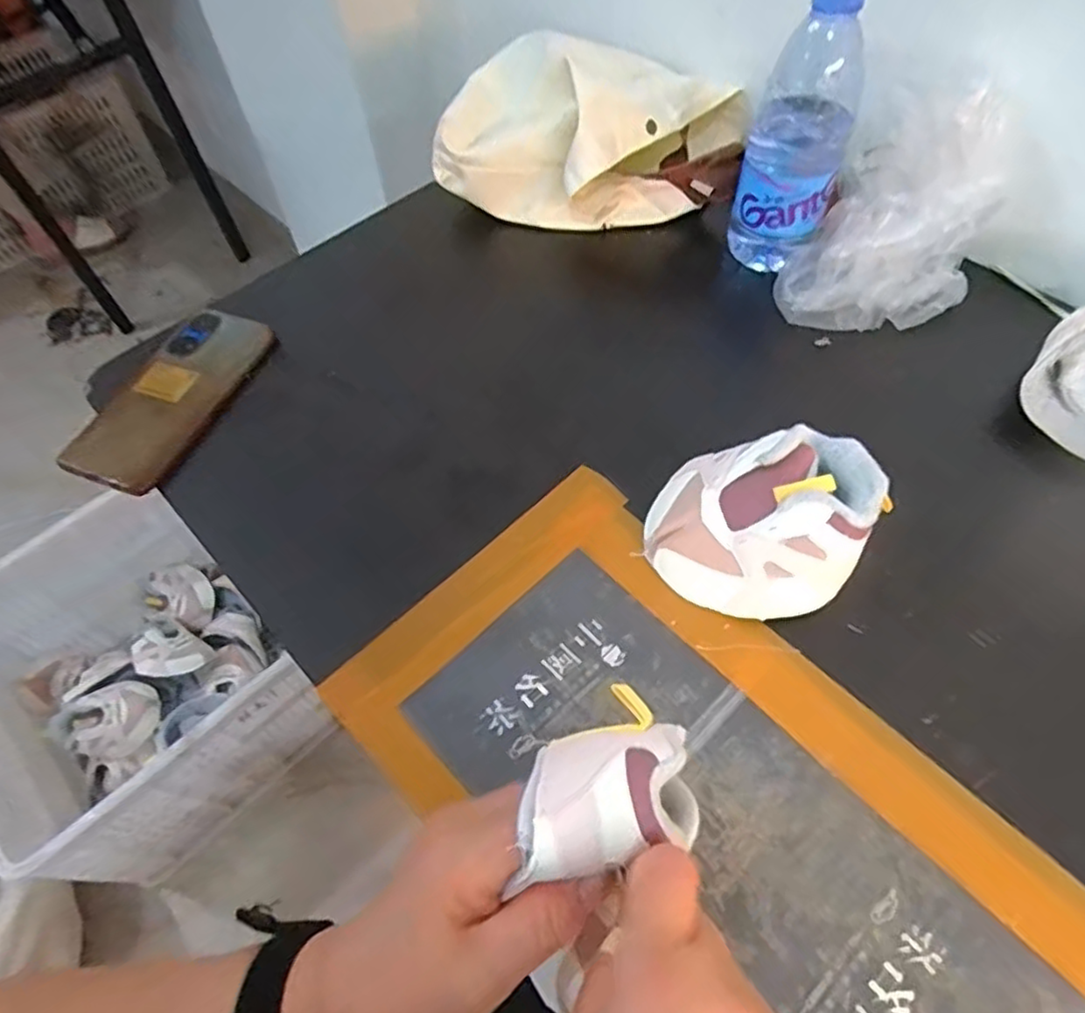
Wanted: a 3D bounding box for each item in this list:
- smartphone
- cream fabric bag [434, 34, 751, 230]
[{"bbox_3d":[-0.272,-0.083,0.495,0.073,0.016,0.163,23,61,2],"label":"smartphone"},{"bbox_3d":[0.045,-0.335,0.586,0.247,0.096,0.167,8,57,7],"label":"cream fabric bag"}]

